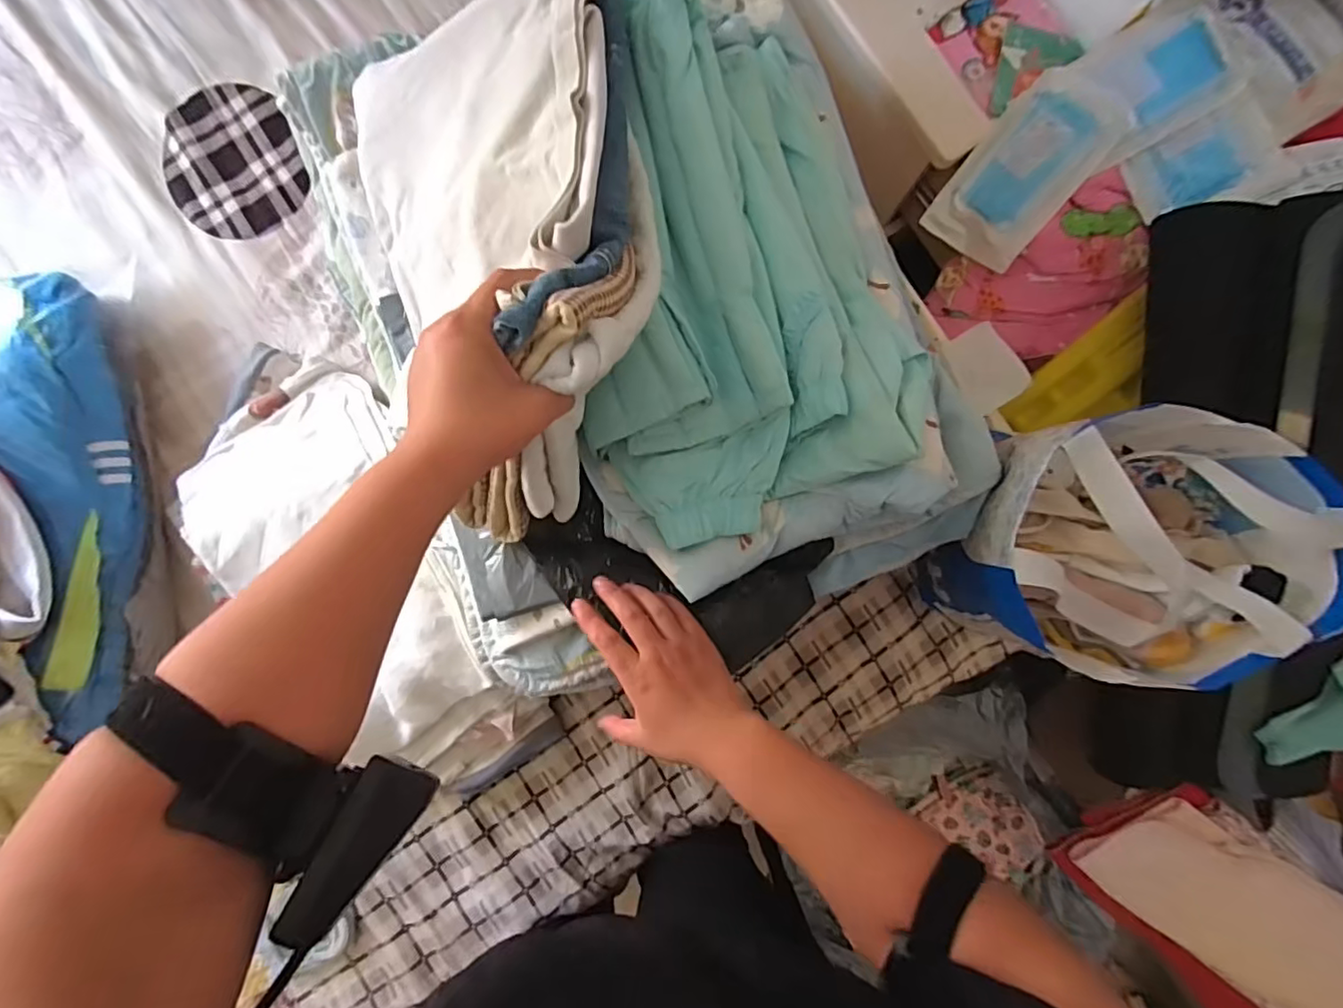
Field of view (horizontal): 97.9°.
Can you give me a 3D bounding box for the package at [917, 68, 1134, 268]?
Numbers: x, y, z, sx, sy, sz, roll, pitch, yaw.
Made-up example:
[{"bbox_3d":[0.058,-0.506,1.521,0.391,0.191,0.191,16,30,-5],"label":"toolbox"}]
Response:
[{"bbox_3d":[0.448,-0.427,0.742,0.131,0.014,0.229,43,105,21],"label":"package"}]

